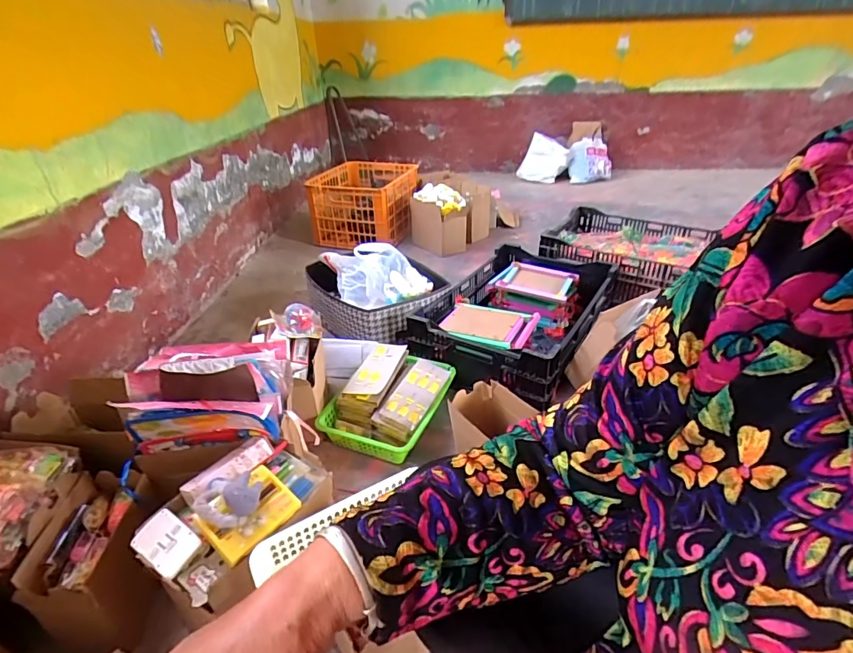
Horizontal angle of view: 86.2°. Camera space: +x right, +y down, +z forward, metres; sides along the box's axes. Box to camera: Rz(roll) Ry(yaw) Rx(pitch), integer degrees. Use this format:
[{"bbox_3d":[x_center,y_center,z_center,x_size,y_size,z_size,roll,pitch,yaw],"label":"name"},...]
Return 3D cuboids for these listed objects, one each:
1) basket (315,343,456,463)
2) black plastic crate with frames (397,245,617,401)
[{"bbox_3d":[-0.088,0.166,1.092,0.234,0.109,0.313,11,33,21],"label":"basket"},{"bbox_3d":[0.271,-0.038,1.386,0.428,0.171,0.629,16,35,28],"label":"black plastic crate with frames"}]

